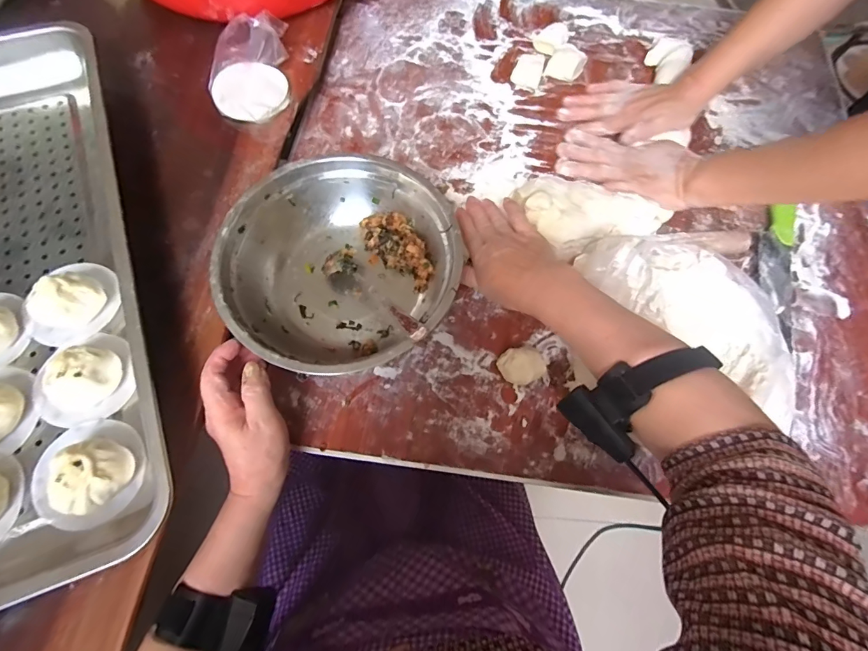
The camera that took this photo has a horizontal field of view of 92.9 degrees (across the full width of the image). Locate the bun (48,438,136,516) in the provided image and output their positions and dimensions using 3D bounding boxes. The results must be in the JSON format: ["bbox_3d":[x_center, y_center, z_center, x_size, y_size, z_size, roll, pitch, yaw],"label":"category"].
[{"bbox_3d":[-0.270,0.118,0.328,0.045,0.032,0.053,-7,69,-5],"label":"bun"}]

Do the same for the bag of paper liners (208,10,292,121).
[{"bbox_3d":[-0.224,-0.313,0.490,0.089,0.053,0.141,1,69,-3],"label":"bag of paper liners"}]

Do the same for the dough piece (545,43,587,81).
[{"bbox_3d":[0.184,-0.364,0.574,0.044,0.020,0.054,29,70,8],"label":"dough piece"}]

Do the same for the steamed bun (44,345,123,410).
[{"bbox_3d":[-0.305,0.044,0.355,0.041,0.036,0.052,15,69,3],"label":"steamed bun"}]

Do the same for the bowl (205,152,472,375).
[{"bbox_3d":[-0.098,-0.057,0.436,0.222,0.073,0.228,1,69,-2],"label":"bowl"}]

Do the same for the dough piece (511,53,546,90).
[{"bbox_3d":[0.131,-0.352,0.571,0.038,0.019,0.049,21,69,5],"label":"dough piece"}]

